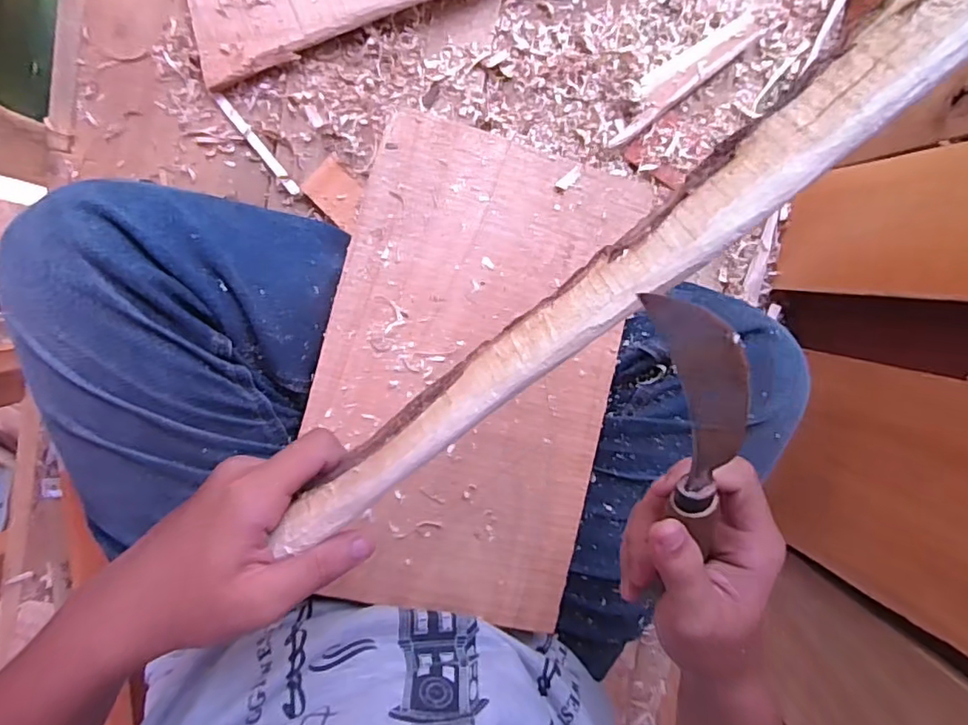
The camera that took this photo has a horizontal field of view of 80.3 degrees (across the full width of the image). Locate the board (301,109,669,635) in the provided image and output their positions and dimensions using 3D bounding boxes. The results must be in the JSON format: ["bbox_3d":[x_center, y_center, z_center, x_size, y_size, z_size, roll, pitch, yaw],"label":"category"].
[{"bbox_3d":[-0.006,0.006,0.393,0.198,0.007,0.324,13,87,-12],"label":"board"}]

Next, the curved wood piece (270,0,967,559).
[{"bbox_3d":[0.034,-0.017,0.219,0.326,0.022,0.027,-39,100,18],"label":"curved wood piece"}]

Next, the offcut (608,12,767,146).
[{"bbox_3d":[0.190,-0.275,0.545,0.171,0.024,0.035,-37,100,0],"label":"offcut"}]

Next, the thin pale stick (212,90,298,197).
[{"bbox_3d":[-0.207,-0.199,0.523,0.010,0.006,0.107,-38,100,0],"label":"thin pale stick"}]

